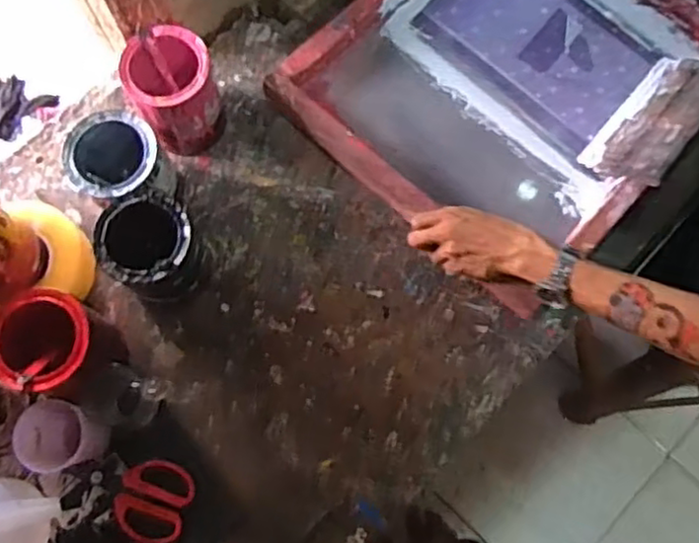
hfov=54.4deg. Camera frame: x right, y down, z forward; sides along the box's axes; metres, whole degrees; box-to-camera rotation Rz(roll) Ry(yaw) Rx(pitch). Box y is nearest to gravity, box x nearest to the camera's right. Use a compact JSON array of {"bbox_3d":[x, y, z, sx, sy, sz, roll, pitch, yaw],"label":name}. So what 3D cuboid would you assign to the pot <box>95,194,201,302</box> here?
[{"bbox_3d":[-0.233,-0.018,0.839,0.114,0.142,0.107,0,74,1],"label":"pot"}]

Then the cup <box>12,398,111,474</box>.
[{"bbox_3d":[-0.331,0.192,0.785,0.077,0.073,0.079,0,74,1],"label":"cup"}]

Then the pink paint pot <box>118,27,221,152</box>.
[{"bbox_3d":[-0.222,-0.227,0.894,0.105,0.143,0.113,0,74,1],"label":"pink paint pot"}]

